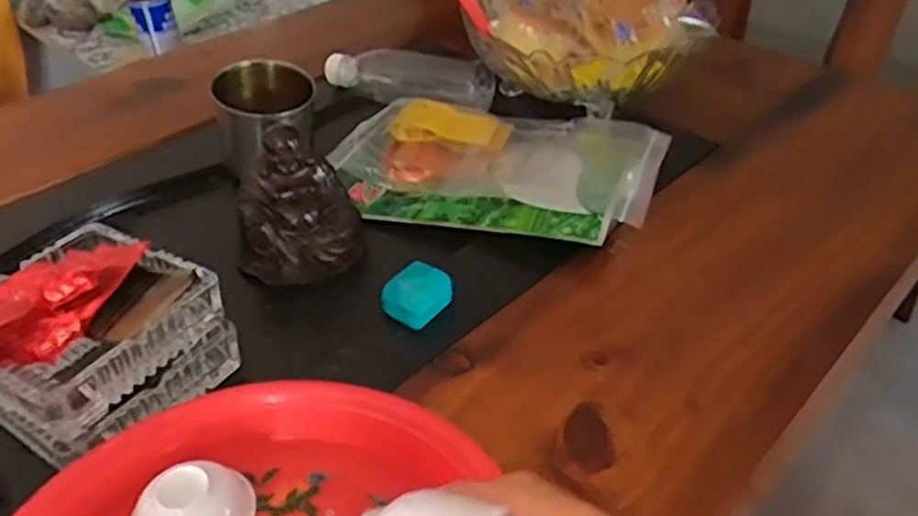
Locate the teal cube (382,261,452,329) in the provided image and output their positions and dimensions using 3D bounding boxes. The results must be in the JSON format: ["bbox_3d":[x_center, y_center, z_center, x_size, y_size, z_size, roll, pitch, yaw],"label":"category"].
[{"bbox_3d":[-0.027,0.026,0.516,0.037,0.024,0.048,24,44,28],"label":"teal cube"}]

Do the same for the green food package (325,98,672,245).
[{"bbox_3d":[0.035,-0.082,0.633,0.257,0.040,0.181,12,40,16],"label":"green food package"}]

